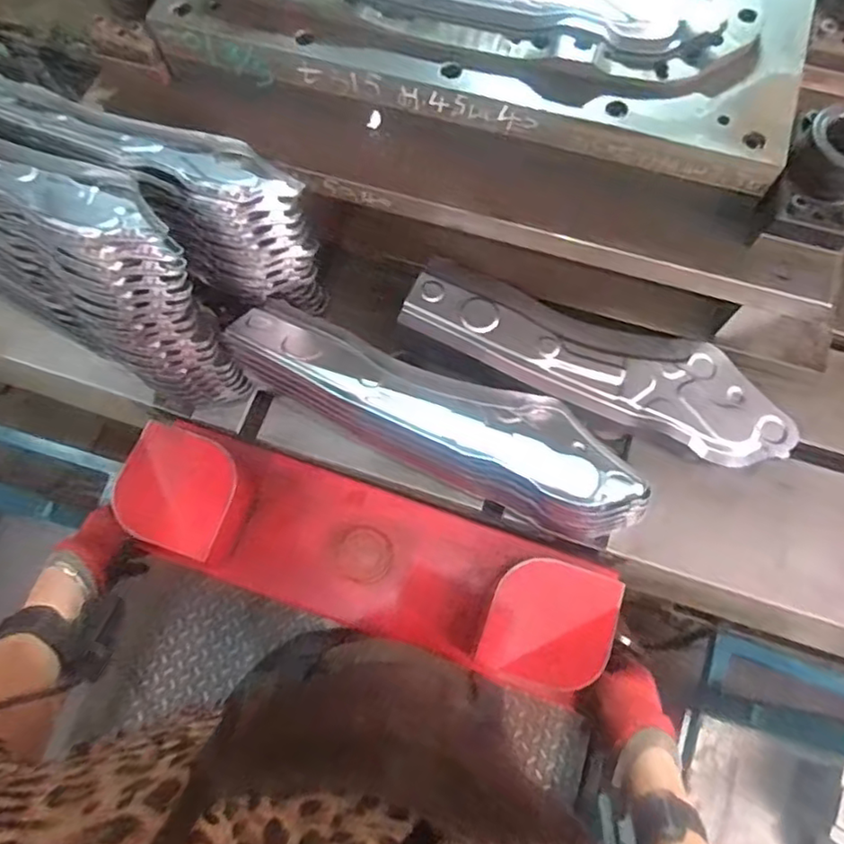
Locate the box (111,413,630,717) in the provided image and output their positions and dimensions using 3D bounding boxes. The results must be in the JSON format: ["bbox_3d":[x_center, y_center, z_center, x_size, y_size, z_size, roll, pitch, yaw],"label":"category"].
[{"bbox_3d":[-0.060,0.137,0.648,0.499,0.095,0.151,19,74,7],"label":"box"}]

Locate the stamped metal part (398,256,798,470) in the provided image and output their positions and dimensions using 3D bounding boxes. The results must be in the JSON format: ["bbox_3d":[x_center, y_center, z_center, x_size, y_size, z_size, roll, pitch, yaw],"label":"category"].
[{"bbox_3d":[0.199,-0.071,0.691,0.441,0.061,0.128,22,74,8],"label":"stamped metal part"}]

